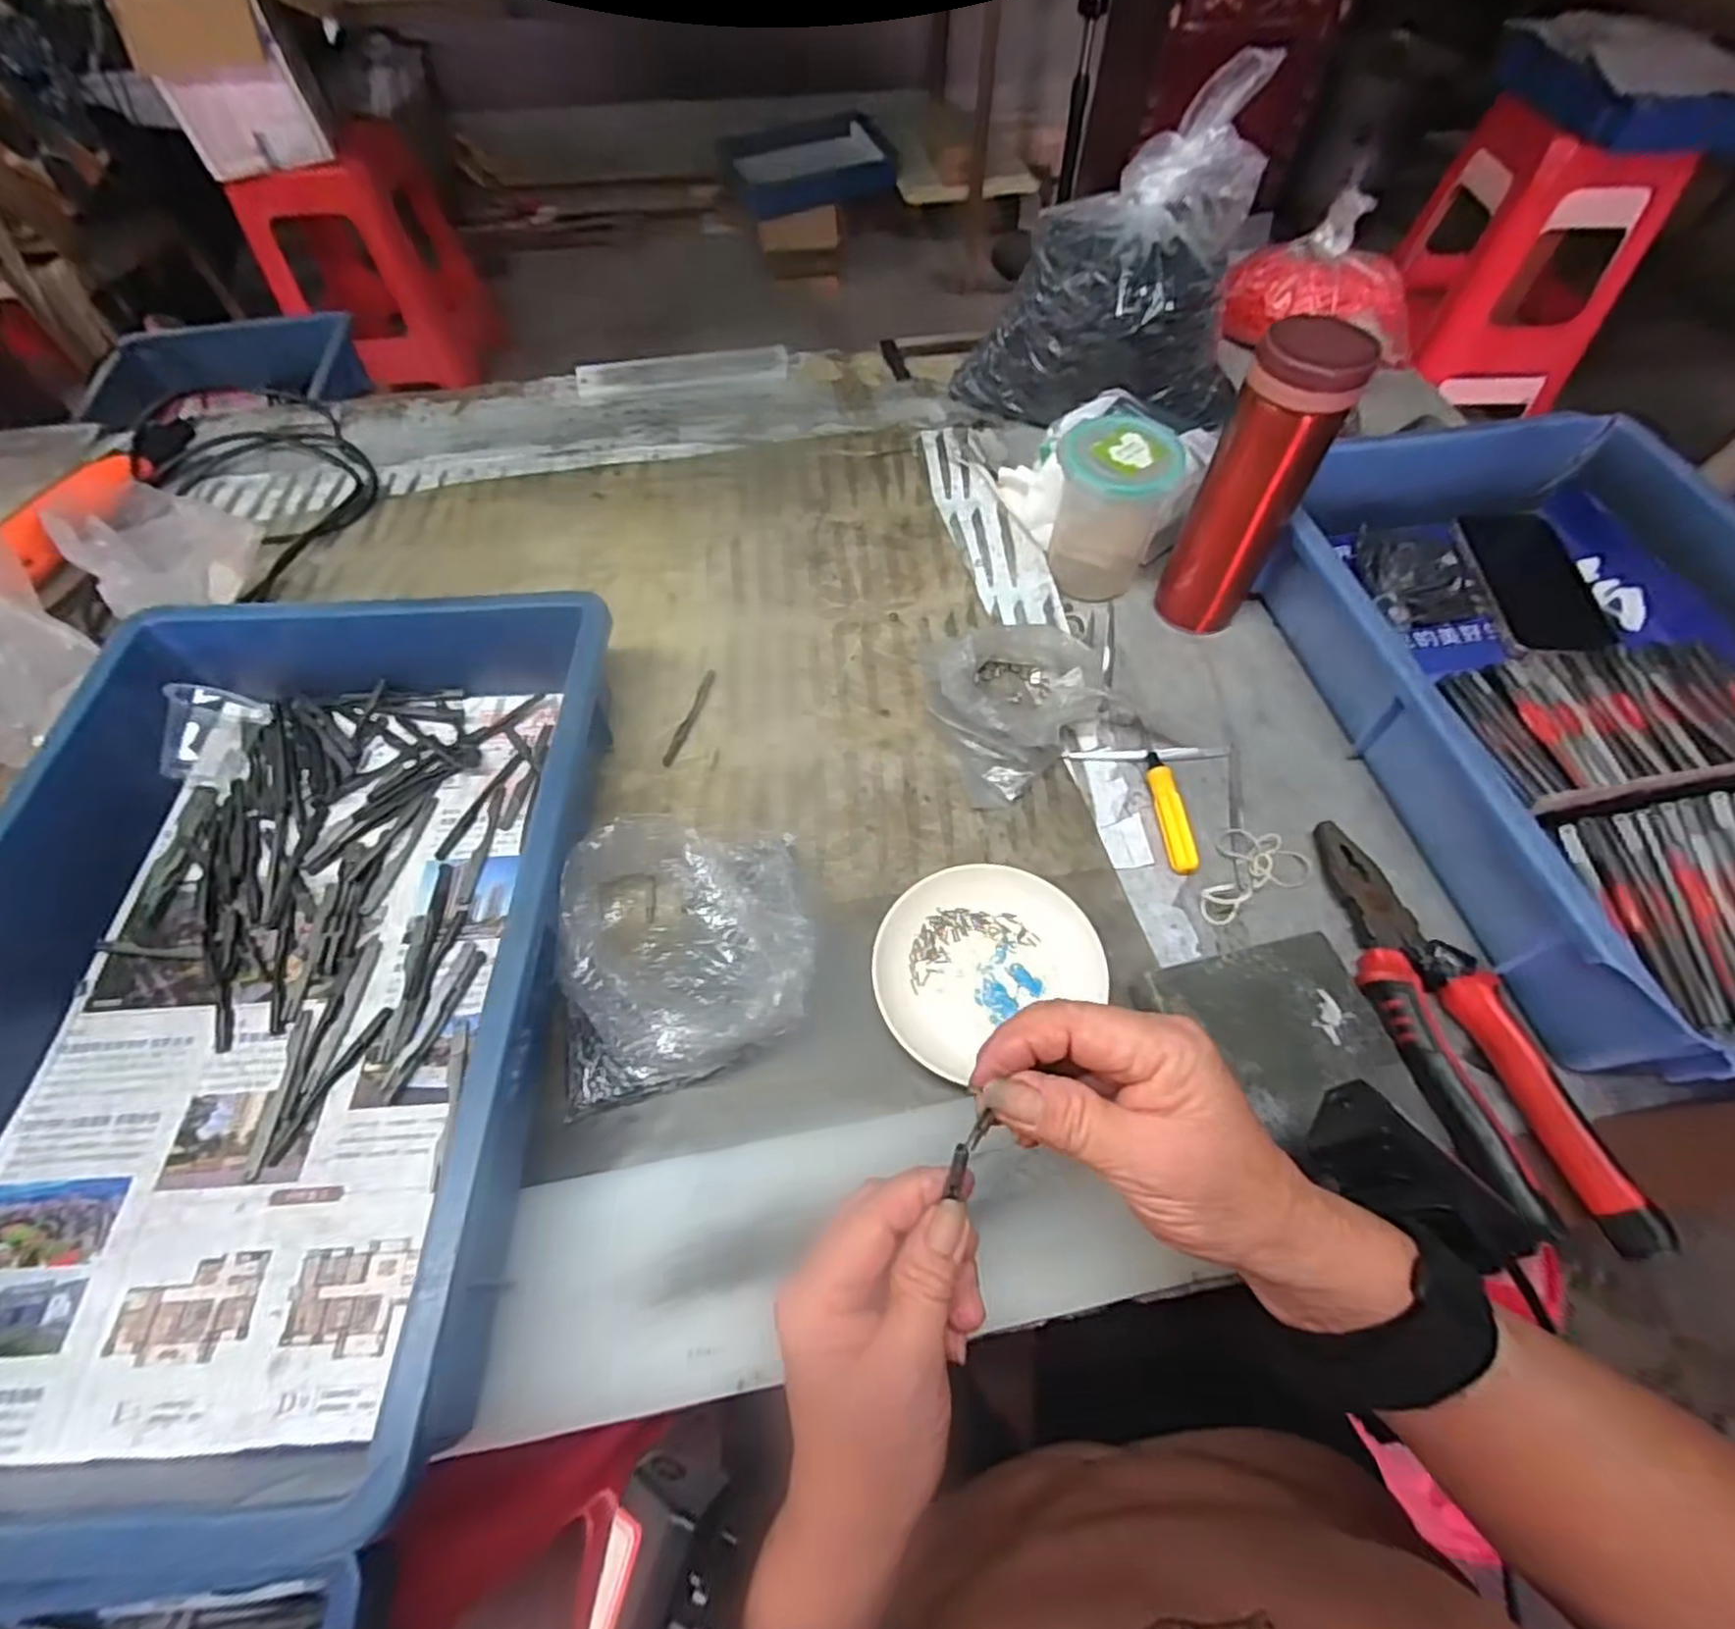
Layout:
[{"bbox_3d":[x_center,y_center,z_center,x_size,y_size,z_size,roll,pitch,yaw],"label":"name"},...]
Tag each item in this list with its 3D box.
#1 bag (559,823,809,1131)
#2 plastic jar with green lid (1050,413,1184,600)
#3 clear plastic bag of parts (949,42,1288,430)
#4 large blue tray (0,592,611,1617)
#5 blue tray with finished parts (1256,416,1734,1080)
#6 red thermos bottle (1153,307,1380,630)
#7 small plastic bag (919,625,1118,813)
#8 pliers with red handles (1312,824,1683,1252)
[{"bbox_3d":[-0.095,0.066,0.387,0.124,0.049,0.138,-7,59,-4],"label":"bag"},{"bbox_3d":[0.167,-0.212,0.525,0.077,0.108,0.069,3,59,2],"label":"plastic jar with green lid"},{"bbox_3d":[0.196,-0.424,0.592,0.197,0.197,0.150,-15,60,-9],"label":"clear plastic bag of parts"},{"bbox_3d":[-0.294,0.065,0.367,0.286,0.086,0.431,-4,59,-2],"label":"large blue tray"},{"bbox_3d":[0.442,-0.075,0.458,0.287,0.088,0.432,-8,59,-5],"label":"blue tray with finished parts"},{"bbox_3d":[0.248,-0.206,0.478,0.057,0.186,0.054,36,66,20],"label":"red thermos bottle"},{"bbox_3d":[0.087,-0.090,0.486,0.122,0.046,0.140,40,67,21],"label":"small plastic bag"},{"bbox_3d":[0.295,0.100,0.378,0.053,0.027,0.219,-10,60,-6],"label":"pliers with red handles"}]

